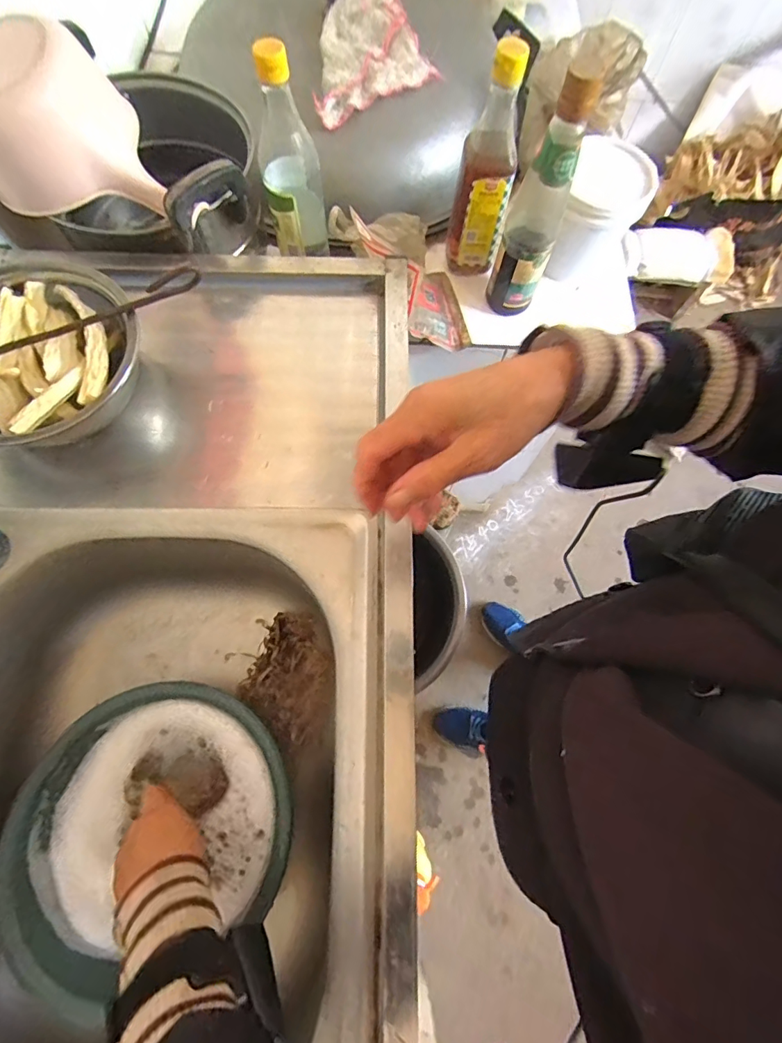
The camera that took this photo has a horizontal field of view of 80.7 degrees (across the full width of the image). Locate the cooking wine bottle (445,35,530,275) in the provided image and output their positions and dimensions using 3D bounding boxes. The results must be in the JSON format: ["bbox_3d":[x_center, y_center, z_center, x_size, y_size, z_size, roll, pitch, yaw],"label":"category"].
[{"bbox_3d":[0.113,-0.412,0.548,0.063,0.251,0.054,7,71,1],"label":"cooking wine bottle"}]

